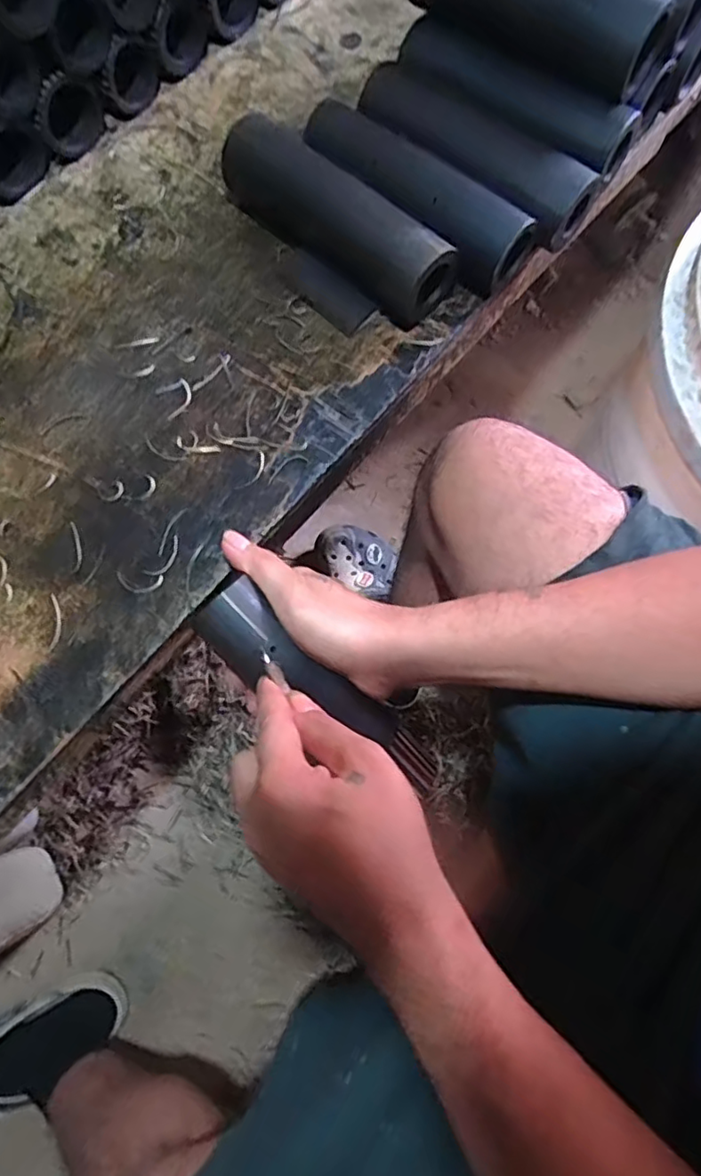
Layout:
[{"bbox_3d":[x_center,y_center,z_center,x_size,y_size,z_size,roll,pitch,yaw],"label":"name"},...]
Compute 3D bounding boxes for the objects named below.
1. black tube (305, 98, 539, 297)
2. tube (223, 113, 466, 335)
[{"bbox_3d":[0.043,-0.271,0.426,0.173,0.051,0.050,41,78,11],"label":"black tube"},{"bbox_3d":[-0.008,-0.256,0.422,0.178,0.053,0.046,41,78,11],"label":"tube"}]

